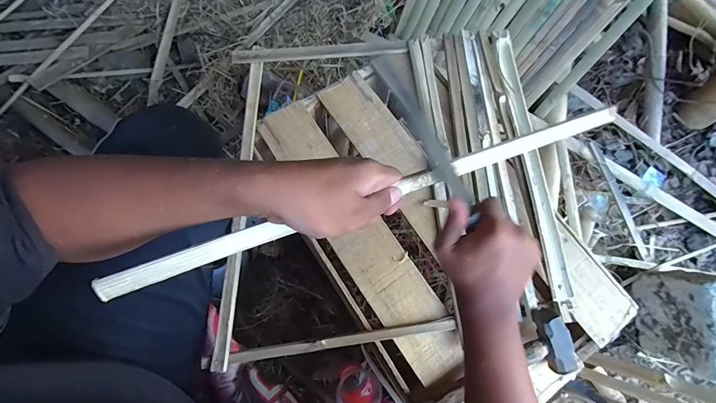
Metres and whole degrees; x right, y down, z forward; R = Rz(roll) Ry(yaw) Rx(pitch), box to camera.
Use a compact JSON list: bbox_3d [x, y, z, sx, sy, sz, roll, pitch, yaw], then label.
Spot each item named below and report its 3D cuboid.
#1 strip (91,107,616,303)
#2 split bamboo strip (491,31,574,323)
[{"bbox_3d":[0.038,-0.014,0.320,0.522,0.013,0.018,-19,80,-12],"label":"strip"},{"bbox_3d":[0.285,-0.075,0.558,0.039,0.014,0.504,-3,71,-2],"label":"split bamboo strip"}]

